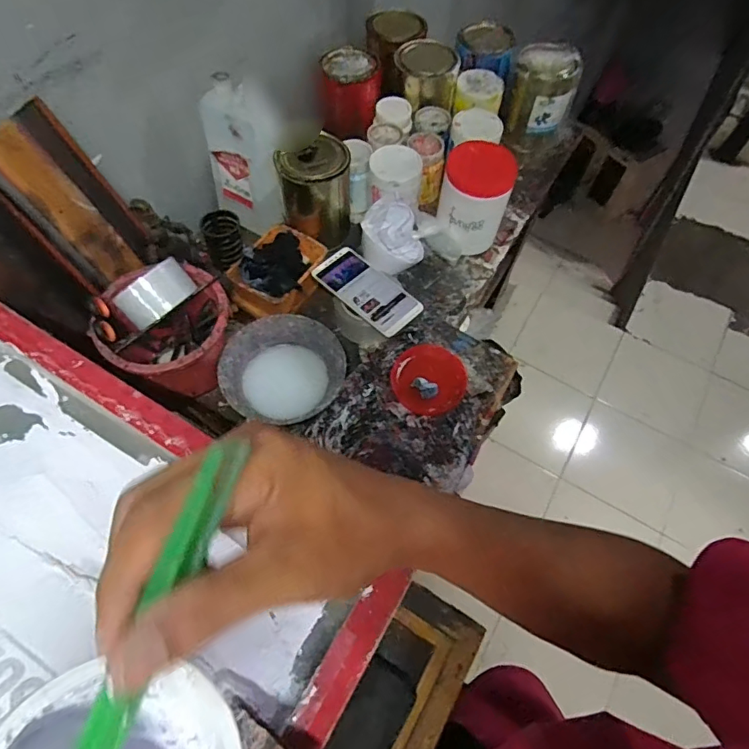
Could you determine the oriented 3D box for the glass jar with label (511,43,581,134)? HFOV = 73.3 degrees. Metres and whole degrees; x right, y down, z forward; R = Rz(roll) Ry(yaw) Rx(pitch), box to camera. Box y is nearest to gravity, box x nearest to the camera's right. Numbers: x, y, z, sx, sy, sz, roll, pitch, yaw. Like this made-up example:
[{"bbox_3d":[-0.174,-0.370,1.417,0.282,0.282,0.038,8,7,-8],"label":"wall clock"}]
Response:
[{"bbox_3d":[0.303,-0.514,0.910,0.112,0.131,0.081,22,63,9],"label":"glass jar with label"}]

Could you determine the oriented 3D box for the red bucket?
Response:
[{"bbox_3d":[-0.249,-0.042,0.640,0.145,0.125,0.143,1,61,-2],"label":"red bucket"}]

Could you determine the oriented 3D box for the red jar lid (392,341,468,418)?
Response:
[{"bbox_3d":[0.078,0.005,0.698,0.101,0.020,0.097,1,61,-2],"label":"red jar lid"}]

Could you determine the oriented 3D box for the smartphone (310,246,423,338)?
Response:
[{"bbox_3d":[-0.011,-0.122,0.716,0.078,0.013,0.158,-40,70,-21],"label":"smartphone"}]

